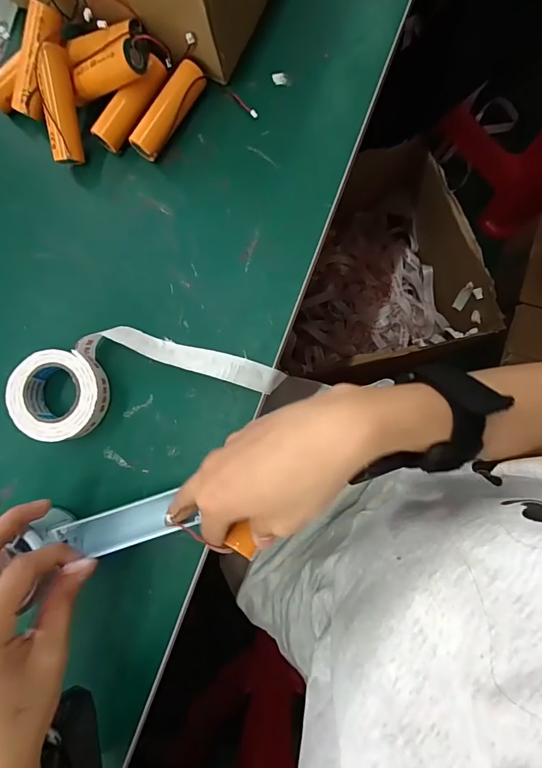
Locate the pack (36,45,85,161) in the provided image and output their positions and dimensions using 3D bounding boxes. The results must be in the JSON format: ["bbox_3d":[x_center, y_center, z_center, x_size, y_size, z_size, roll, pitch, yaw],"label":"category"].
[{"bbox_3d":[-0.154,-0.202,0.294,0.019,0.015,0.074,-1,105,5],"label":"pack"}]

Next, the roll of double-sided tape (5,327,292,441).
[{"bbox_3d":[-0.094,-0.008,0.293,0.188,0.023,0.068,-14,85,4],"label":"roll of double-sided tape"}]

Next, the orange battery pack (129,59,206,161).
[{"bbox_3d":[-0.076,-0.203,0.304,0.022,0.020,0.073,33,89,6],"label":"orange battery pack"}]

